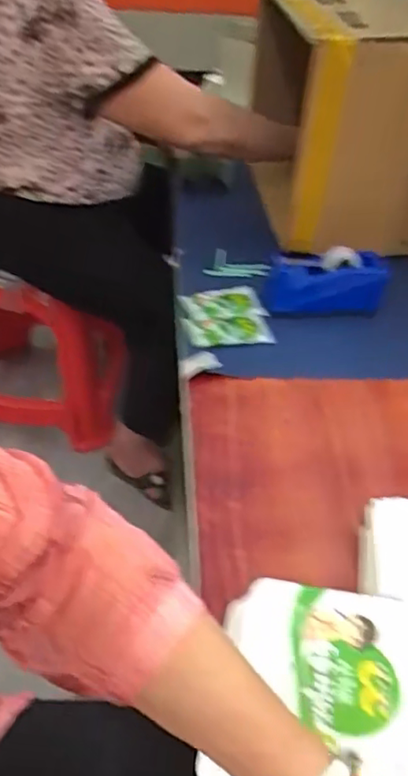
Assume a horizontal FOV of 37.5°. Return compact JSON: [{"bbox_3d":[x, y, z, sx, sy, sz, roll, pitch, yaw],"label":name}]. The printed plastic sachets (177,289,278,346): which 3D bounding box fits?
[{"bbox_3d":[0.026,-0.097,0.783,0.113,0.008,0.120,-7,43,-12],"label":"printed plastic sachets"}]

